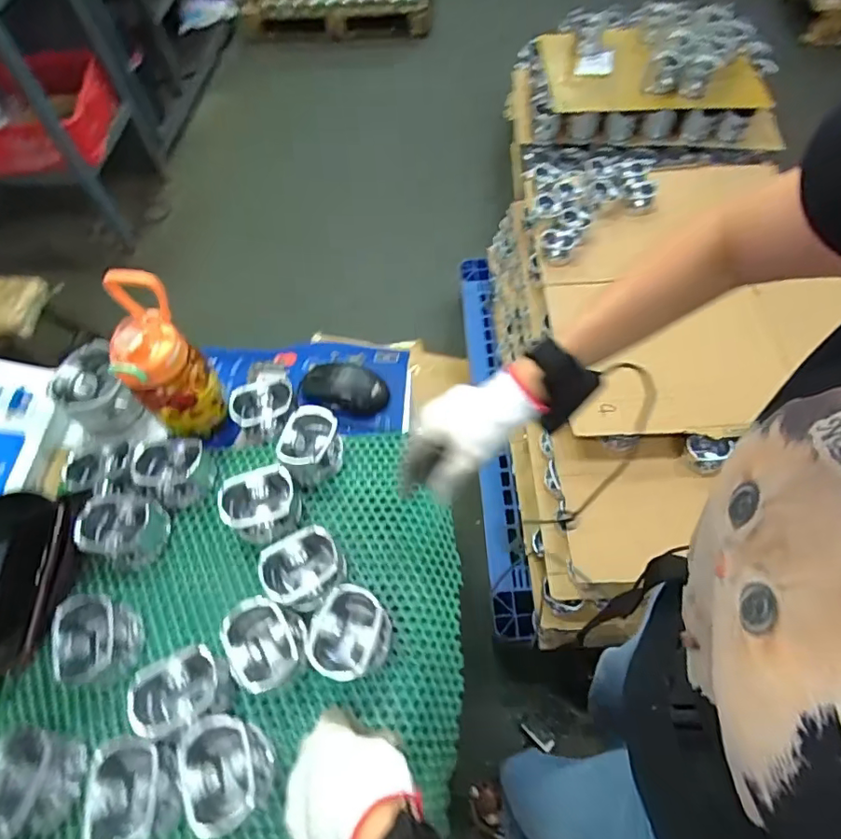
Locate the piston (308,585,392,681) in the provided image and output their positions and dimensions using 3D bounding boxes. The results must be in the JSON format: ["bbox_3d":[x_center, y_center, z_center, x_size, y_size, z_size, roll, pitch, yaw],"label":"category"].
[{"bbox_3d":[-0.064,0.199,0.486,0.063,0.045,0.075,24,65,17],"label":"piston"}]

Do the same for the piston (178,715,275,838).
[{"bbox_3d":[-0.159,0.284,0.429,0.060,0.042,0.076,-34,63,-15],"label":"piston"}]

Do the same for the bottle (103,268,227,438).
[{"bbox_3d":[-0.283,-0.056,0.581,0.078,0.179,0.082,-17,60,-5],"label":"bottle"}]

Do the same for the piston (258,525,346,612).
[{"bbox_3d":[-0.113,0.150,0.519,0.072,0.053,0.064,-26,61,-11],"label":"piston"}]

